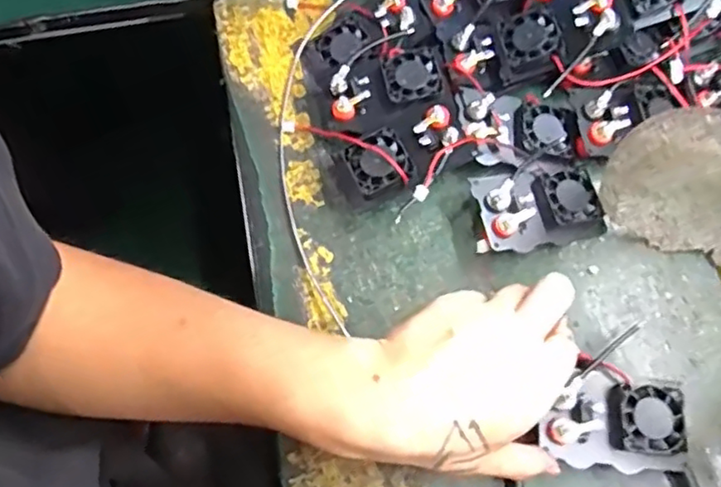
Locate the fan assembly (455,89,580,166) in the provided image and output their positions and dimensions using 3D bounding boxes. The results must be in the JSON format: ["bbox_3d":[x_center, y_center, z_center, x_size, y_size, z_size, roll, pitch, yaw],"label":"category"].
[{"bbox_3d":[0.116,-0.087,0.451,0.082,0.020,0.058,-5,69,-2],"label":"fan assembly"}]

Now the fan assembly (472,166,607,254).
[{"bbox_3d":[0.124,-0.026,0.433,0.086,0.029,0.055,-15,69,-6],"label":"fan assembly"}]

